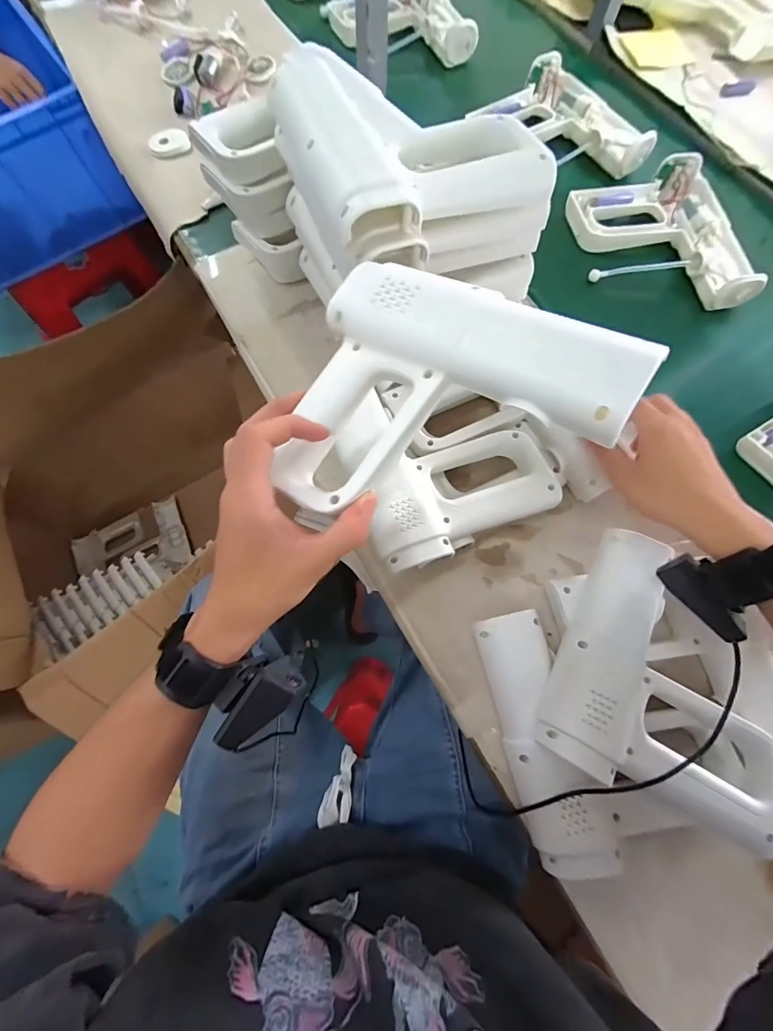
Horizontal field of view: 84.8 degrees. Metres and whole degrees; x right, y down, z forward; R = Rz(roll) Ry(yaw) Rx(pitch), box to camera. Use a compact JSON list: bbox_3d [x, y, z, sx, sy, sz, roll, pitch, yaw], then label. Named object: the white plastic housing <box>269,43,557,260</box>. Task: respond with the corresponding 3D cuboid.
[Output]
[{"bbox_3d":[0.006,-0.325,0.354,0.183,0.048,0.219,-23,73,-7],"label":"white plastic housing"}]

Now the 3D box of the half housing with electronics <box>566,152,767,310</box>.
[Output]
[{"bbox_3d":[0.347,-0.357,0.541,0.178,0.039,0.215,-6,72,-2],"label":"half housing with electronics"}]

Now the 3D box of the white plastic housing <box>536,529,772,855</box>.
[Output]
[{"bbox_3d":[0.244,0.136,0.363,0.177,0.046,0.200,26,75,9],"label":"white plastic housing"}]

